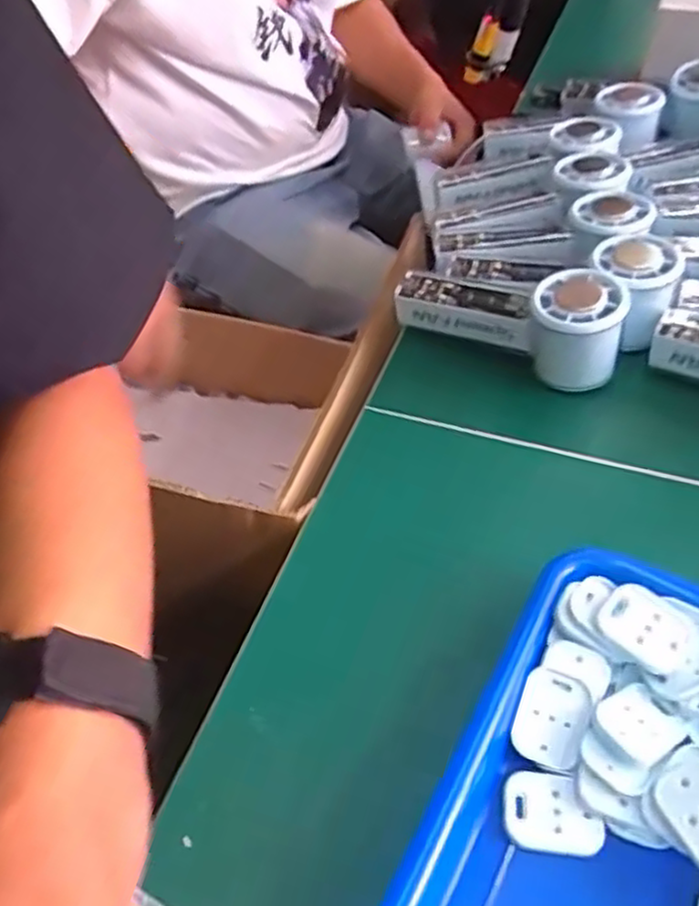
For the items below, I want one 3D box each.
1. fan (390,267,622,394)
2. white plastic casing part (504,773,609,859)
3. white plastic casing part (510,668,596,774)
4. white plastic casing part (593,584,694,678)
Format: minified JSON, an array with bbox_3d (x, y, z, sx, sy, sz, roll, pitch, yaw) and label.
[{"bbox_3d":[0.103,-0.093,0.482,0.154,0.064,0.062,21,52,20],"label":"fan"},{"bbox_3d":[0.084,0.150,0.299,0.039,0.008,0.028,5,48,7],"label":"white plastic casing part"},{"bbox_3d":[0.089,0.116,0.316,0.030,0.012,0.038,20,52,19],"label":"white plastic casing part"},{"bbox_3d":[0.134,0.078,0.327,0.039,0.010,0.031,34,58,29],"label":"white plastic casing part"}]

